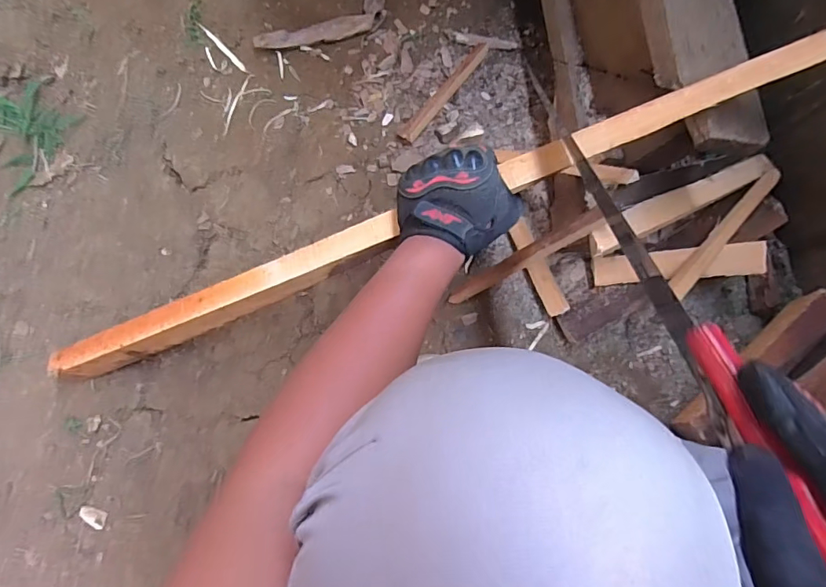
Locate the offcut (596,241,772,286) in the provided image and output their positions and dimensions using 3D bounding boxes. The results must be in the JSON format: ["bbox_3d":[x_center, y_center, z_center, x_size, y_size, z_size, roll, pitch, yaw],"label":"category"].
[{"bbox_3d":[0.344,-0.038,0.633,0.204,0.021,0.040,-5,81,11],"label":"offcut"}]

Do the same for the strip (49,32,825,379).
[{"bbox_3d":[-0.030,-0.066,0.509,0.845,0.026,0.040,-21,83,11],"label":"strip"}]

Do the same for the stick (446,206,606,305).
[{"bbox_3d":[0.132,-0.041,0.589,0.209,0.021,0.022,-32,82,36],"label":"stick"}]

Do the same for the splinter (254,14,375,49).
[{"bbox_3d":[-0.140,-0.373,0.699,0.168,0.026,0.024,-14,82,-5],"label":"splinter"}]

